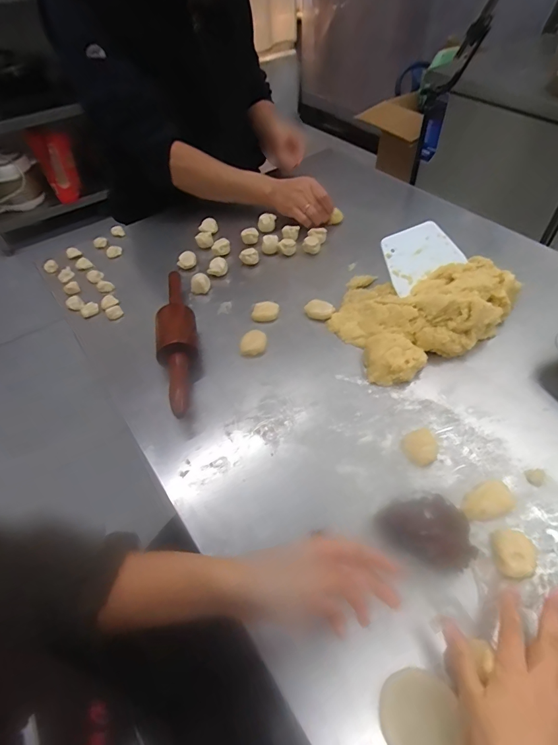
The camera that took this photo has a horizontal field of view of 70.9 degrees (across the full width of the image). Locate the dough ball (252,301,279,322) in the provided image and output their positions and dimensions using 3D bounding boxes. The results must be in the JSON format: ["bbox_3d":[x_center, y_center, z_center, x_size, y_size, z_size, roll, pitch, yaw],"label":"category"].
[{"bbox_3d":[-0.022,-0.102,0.648,0.042,0.017,0.029,-1,51,4],"label":"dough ball"}]

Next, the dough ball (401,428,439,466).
[{"bbox_3d":[0.173,0.091,0.480,0.035,0.020,0.041,-23,53,-14],"label":"dough ball"}]

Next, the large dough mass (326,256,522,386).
[{"bbox_3d":[0.219,-0.119,0.613,0.281,0.067,0.217,-23,53,-14],"label":"large dough mass"}]

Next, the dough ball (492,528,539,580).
[{"bbox_3d":[0.244,0.185,0.400,0.047,0.017,0.044,-2,51,3],"label":"dough ball"}]

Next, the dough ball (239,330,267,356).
[{"bbox_3d":[-0.040,-0.046,0.606,0.041,0.017,0.039,-2,51,3],"label":"dough ball"}]

